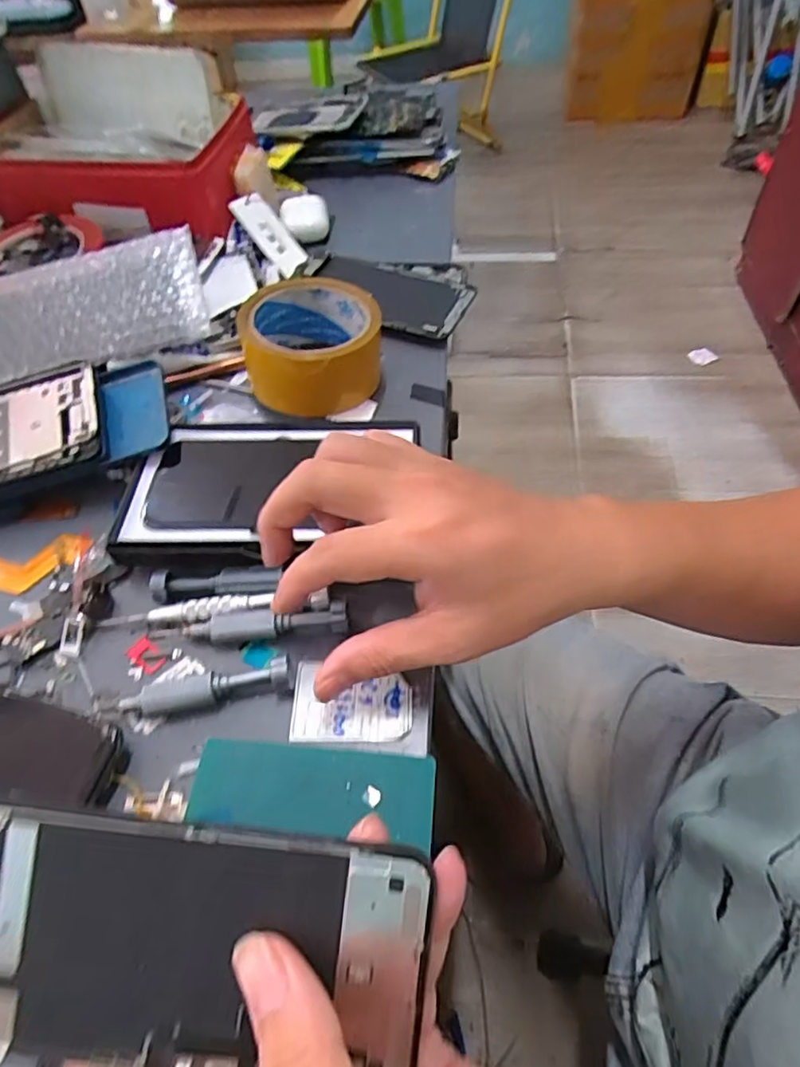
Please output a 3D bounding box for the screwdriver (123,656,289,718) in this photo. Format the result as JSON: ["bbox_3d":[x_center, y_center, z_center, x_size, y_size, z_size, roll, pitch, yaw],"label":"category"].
[{"bbox_3d":[-0.096,0.077,0.302,0.082,0.017,0.016,-8,53,-2],"label":"screwdriver"}]

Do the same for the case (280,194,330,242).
[{"bbox_3d":[-0.089,-0.297,0.568,0.042,0.019,0.056,-10,53,-3],"label":"case"}]

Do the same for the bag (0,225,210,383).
[{"bbox_3d":[-0.230,-0.162,0.436,0.175,0.013,0.092,-15,76,0],"label":"bag"}]

